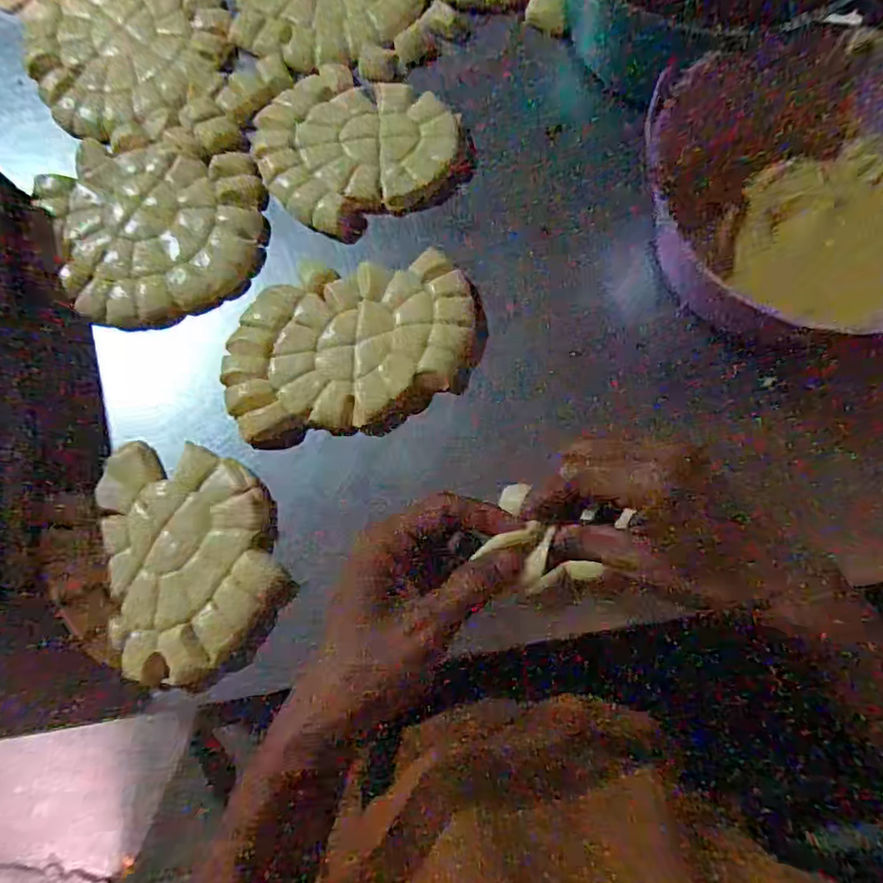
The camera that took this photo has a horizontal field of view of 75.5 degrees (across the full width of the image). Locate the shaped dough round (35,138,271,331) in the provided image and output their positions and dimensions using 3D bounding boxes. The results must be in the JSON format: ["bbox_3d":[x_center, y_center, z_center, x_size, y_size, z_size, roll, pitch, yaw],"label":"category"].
[{"bbox_3d":[-0.288,-0.222,0.586,0.214,0.022,0.199,0,78,1],"label":"shaped dough round"}]

